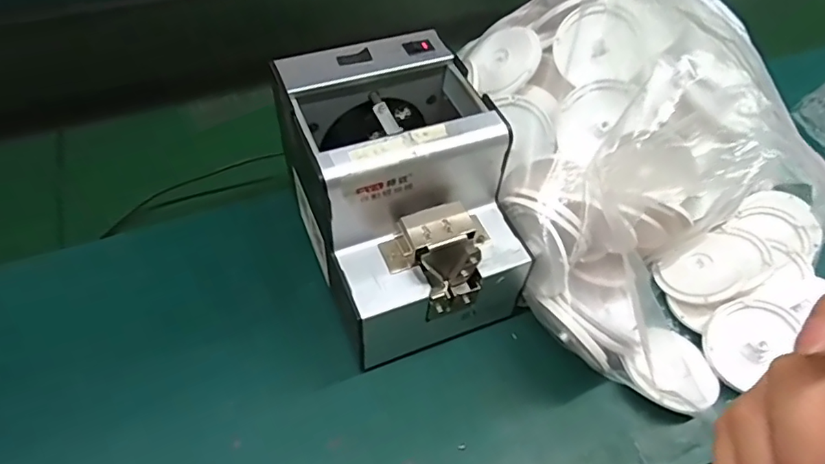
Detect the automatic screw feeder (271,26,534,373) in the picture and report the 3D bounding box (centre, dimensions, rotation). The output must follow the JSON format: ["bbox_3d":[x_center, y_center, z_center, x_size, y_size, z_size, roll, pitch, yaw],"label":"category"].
[{"bbox_3d":[-0.008,-0.022,0.386,0.134,0.155,0.164,-19,51,-16],"label":"automatic screw feeder"}]

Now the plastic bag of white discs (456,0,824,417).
[{"bbox_3d":[0.196,-0.063,0.415,0.266,0.175,0.317,-12,50,-9],"label":"plastic bag of white discs"}]

